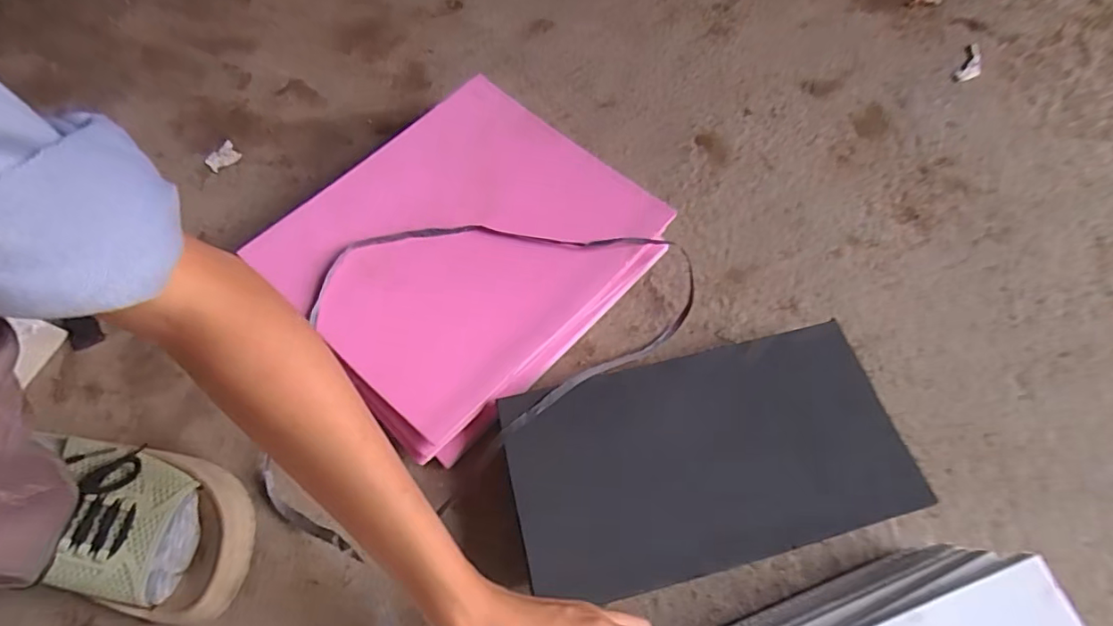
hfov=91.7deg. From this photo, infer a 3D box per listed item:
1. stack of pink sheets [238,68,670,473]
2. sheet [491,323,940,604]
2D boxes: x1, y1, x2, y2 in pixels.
[{"bbox_3d":[-0.082,-0.055,0.490,0.254,0.053,0.296,40,71,18],"label":"stack of pink sheets"},{"bbox_3d":[0.106,0.111,0.409,0.276,0.055,0.150,-13,65,-6],"label":"sheet"}]

